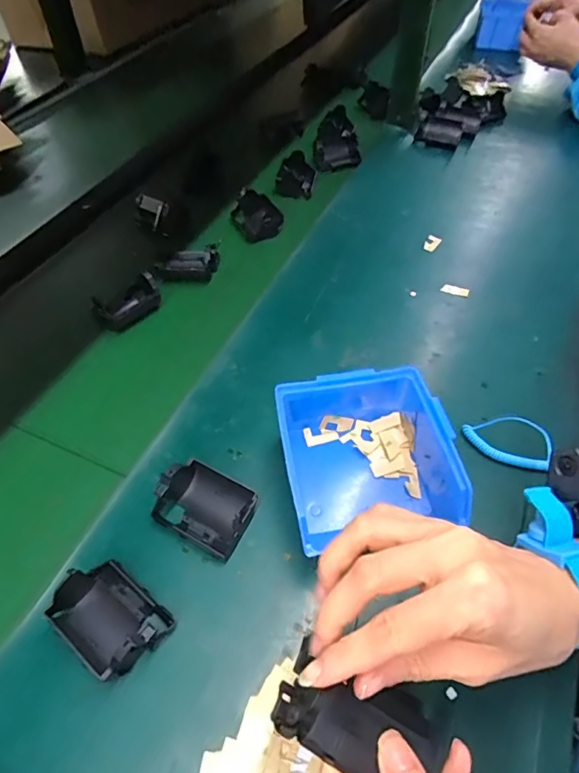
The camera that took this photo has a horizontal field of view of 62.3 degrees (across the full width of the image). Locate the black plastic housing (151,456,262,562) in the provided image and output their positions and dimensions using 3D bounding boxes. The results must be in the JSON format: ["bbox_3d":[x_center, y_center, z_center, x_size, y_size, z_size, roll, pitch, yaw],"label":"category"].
[{"bbox_3d":[-0.065,0.092,0.373,0.072,0.041,0.052,23,55,17],"label":"black plastic housing"}]

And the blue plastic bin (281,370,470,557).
[{"bbox_3d":[0.060,0.055,0.387,0.126,0.065,0.139,-8,52,-6],"label":"blue plastic bin"}]

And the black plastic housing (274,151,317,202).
[{"bbox_3d":[0.011,-0.312,0.709,0.054,0.035,0.069,9,52,7],"label":"black plastic housing"}]

